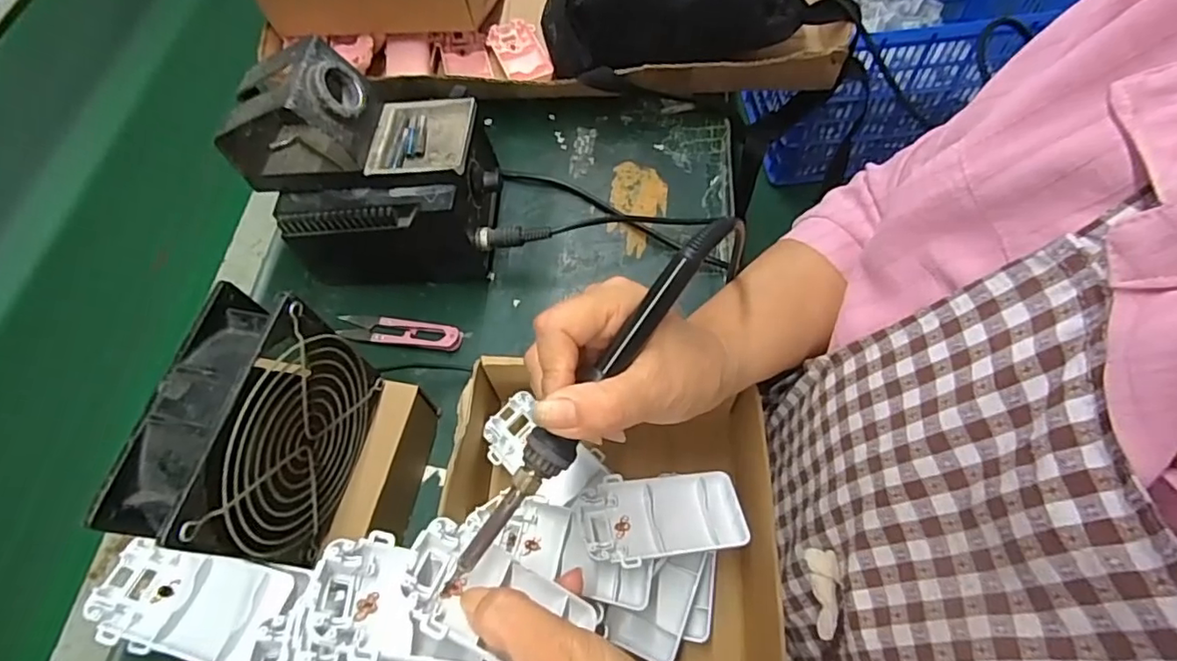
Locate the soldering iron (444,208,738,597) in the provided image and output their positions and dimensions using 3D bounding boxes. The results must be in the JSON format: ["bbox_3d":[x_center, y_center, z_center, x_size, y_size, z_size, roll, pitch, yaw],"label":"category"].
[{"bbox_3d":[0.000,0.032,0.263,0.017,0.018,0.208,35,87,20],"label":"soldering iron"}]

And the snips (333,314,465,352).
[{"bbox_3d":[-0.151,0.000,0.462,0.102,0.012,0.022,8,63,7],"label":"snips"}]

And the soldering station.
[{"bbox_3d":[-0.162,-0.118,0.440,0.175,0.159,0.114,-8,62,-1],"label":"soldering station"}]

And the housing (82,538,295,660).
[{"bbox_3d":[-0.196,0.133,0.286,0.098,0.017,0.045,8,62,8],"label":"housing"}]

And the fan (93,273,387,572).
[{"bbox_3d":[-0.167,0.055,0.307,0.042,0.116,0.118,11,63,9],"label":"fan"}]

